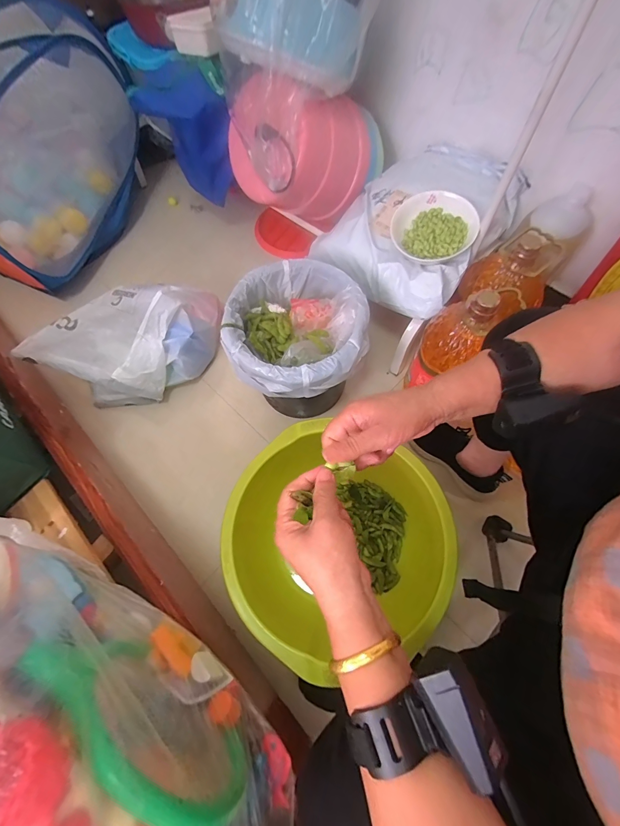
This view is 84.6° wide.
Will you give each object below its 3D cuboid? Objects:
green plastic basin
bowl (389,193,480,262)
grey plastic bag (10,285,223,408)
[{"bbox_3d":[0.039,0.225,0.663,0.398,0.202,0.380,-1,67,2],"label":"green plastic basin"},{"bbox_3d":[0.265,-0.401,0.747,0.172,0.044,0.173,-47,67,-3],"label":"bowl"},{"bbox_3d":[-0.462,-0.169,0.861,0.455,0.152,0.263,-12,67,-2],"label":"grey plastic bag"}]

